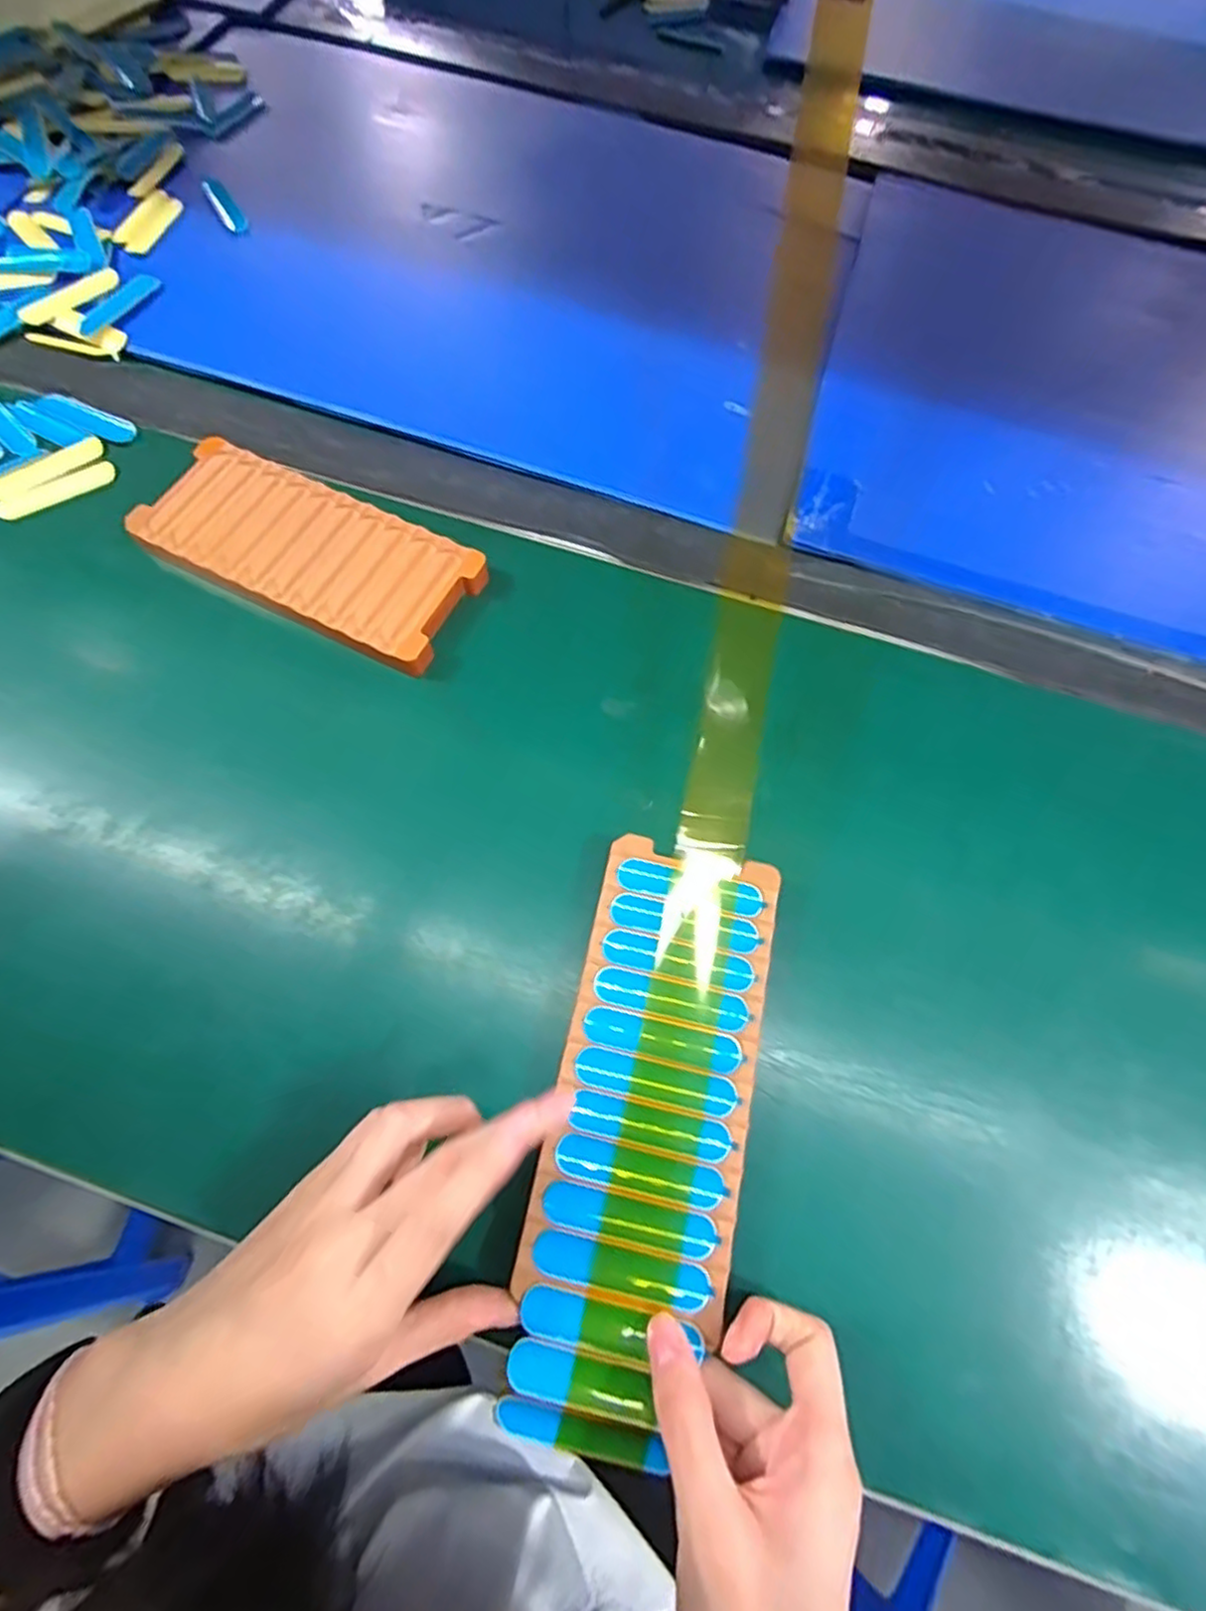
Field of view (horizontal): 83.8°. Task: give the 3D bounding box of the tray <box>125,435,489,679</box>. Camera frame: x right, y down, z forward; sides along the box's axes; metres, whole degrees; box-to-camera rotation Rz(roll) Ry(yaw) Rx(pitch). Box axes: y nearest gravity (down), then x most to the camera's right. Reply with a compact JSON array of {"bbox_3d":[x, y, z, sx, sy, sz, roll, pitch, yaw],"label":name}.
[{"bbox_3d":[-0.151,-0.130,0.349,0.167,0.020,0.078,25,70,7],"label":"tray"}]

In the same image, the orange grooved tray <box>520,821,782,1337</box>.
[{"bbox_3d":[0.023,0.099,0.260,0.074,0.010,0.171,13,69,3],"label":"orange grooved tray"}]

